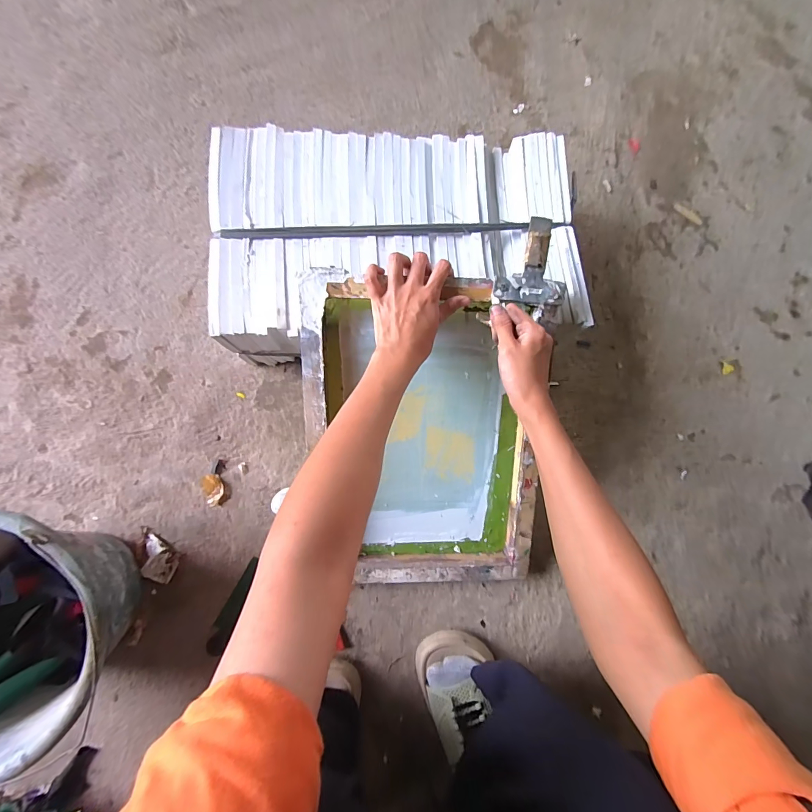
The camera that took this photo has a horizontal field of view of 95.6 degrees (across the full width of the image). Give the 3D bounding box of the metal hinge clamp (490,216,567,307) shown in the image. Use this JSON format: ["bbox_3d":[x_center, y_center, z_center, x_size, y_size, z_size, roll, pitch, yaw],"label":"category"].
[{"bbox_3d":[0.138,-0.160,0.408,0.080,0.032,0.085,-1,82,-4],"label":"metal hinge clamp"}]

